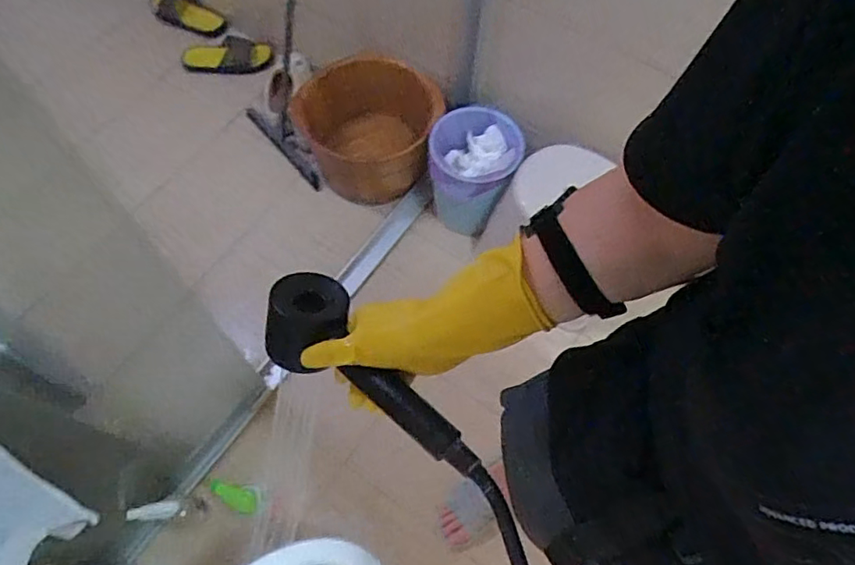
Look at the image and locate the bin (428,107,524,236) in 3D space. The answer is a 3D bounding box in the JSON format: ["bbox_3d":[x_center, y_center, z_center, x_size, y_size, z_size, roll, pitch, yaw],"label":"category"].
[{"bbox_3d":[0.112,-0.266,1.424,0.213,0.265,0.230,10,65,3],"label":"bin"}]

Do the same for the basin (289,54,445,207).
[{"bbox_3d":[-0.174,-0.404,1.484,0.381,0.275,0.329,6,65,1],"label":"basin"}]

